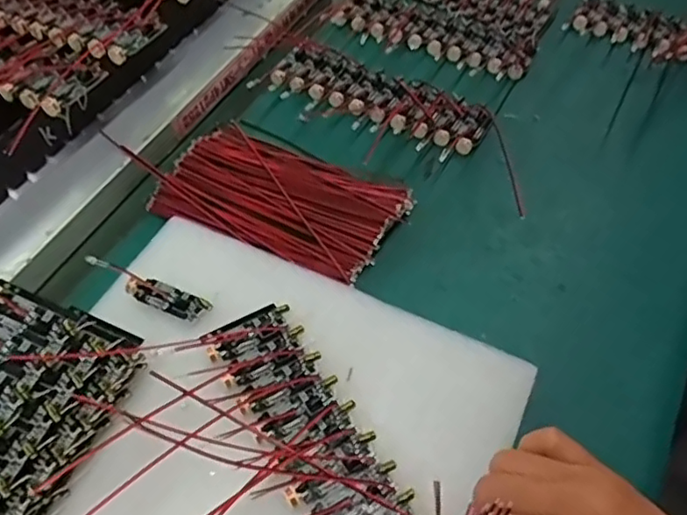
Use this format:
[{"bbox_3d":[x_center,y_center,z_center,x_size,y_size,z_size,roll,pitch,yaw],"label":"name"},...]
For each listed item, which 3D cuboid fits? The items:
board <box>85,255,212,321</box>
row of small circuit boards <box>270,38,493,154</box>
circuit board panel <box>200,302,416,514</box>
[{"bbox_3d":[-0.103,0.015,0.322,0.070,0.006,0.016,22,56,11],"label":"board"},{"bbox_3d":[0.024,-0.111,0.427,0.152,0.010,0.053,25,56,14],"label":"row of small circuit boards"},{"bbox_3d":[-0.010,0.085,0.273,0.044,0.012,0.157,-25,60,-21],"label":"circuit board panel"}]

